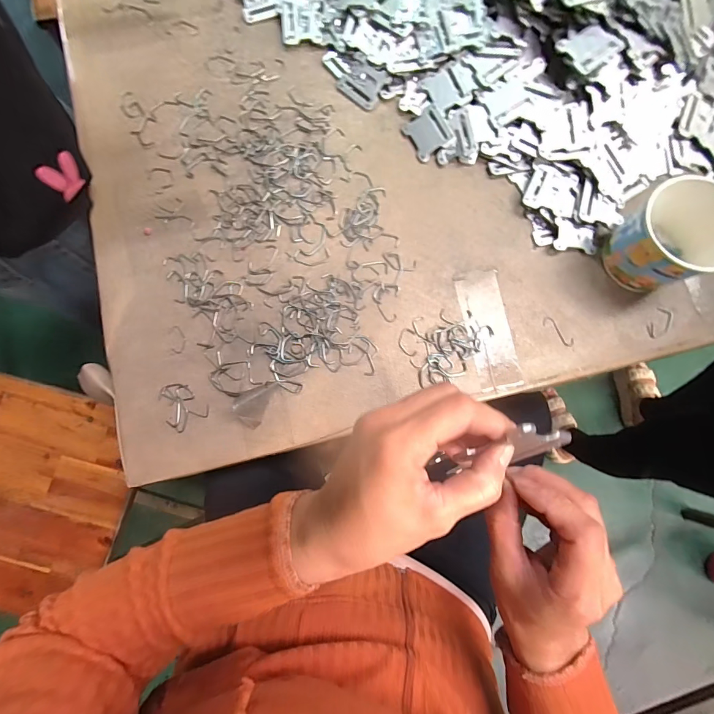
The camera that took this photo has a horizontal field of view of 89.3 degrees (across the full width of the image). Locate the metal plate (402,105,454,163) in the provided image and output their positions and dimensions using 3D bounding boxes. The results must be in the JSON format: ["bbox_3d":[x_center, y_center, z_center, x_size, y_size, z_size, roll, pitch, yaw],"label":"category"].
[{"bbox_3d":[0.079,-0.252,0.408,0.044,0.004,0.049,-35,81,14],"label":"metal plate"}]

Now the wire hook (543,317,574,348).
[{"bbox_3d":[0.213,-0.026,0.380,0.011,0.004,0.040,-44,84,-7],"label":"wire hook"}]

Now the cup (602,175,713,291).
[{"bbox_3d":[0.304,-0.115,0.360,0.077,0.074,0.084,0,81,-1],"label":"cup"}]

